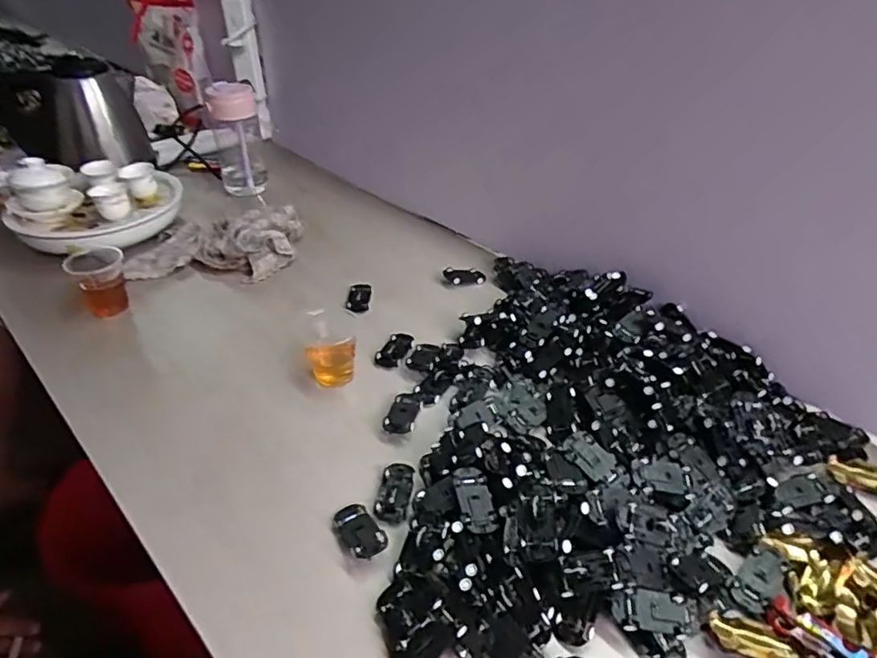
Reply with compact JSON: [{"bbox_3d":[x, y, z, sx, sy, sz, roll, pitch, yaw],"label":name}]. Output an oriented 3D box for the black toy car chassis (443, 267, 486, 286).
[{"bbox_3d":[0.039,-0.077,0.846,0.059,0.017,0.032,-11,41,-7],"label":"black toy car chassis"}]

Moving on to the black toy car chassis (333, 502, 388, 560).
[{"bbox_3d":[-0.068,0.178,0.513,0.031,0.012,0.059,-24,44,-29],"label":"black toy car chassis"}]

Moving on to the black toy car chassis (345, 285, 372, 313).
[{"bbox_3d":[-0.110,-0.043,0.802,0.033,0.009,0.056,3,37,2],"label":"black toy car chassis"}]

